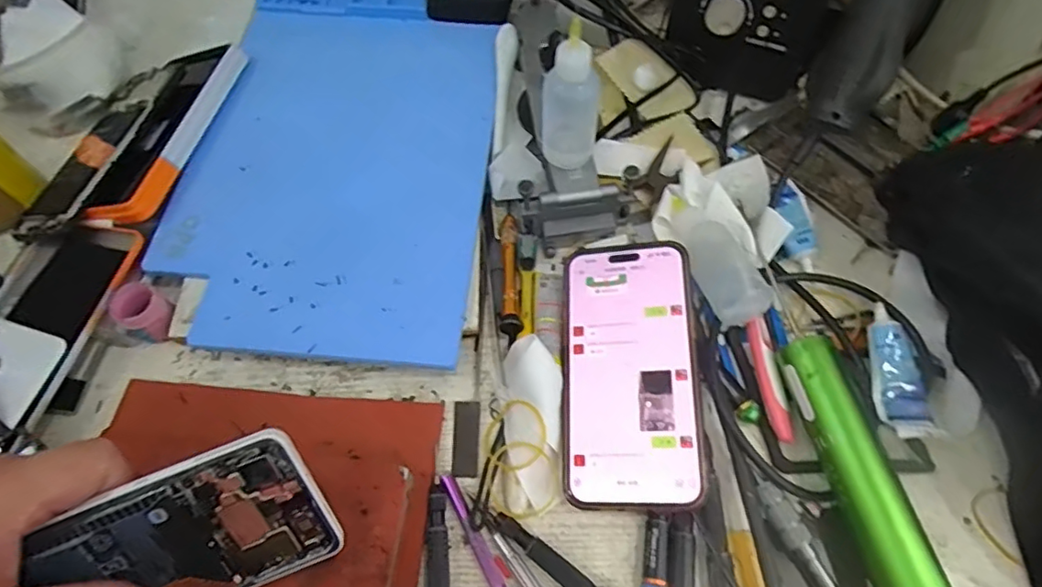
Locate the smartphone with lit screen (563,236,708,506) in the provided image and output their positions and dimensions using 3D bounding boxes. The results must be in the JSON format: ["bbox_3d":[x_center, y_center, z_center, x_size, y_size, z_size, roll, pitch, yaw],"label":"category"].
[{"bbox_3d":[0.065,0.043,0.361,0.078,0.005,0.163,-5,66,16],"label":"smartphone with lit screen"}]

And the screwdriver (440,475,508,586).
[{"bbox_3d":[-0.012,0.158,0.319,0.009,0.005,0.133,-26,64,-12],"label":"screwdriver"}]

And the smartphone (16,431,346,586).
[{"bbox_3d":[-0.164,0.121,0.274,0.146,0.076,0.005,-23,23,-5],"label":"smartphone"}]

